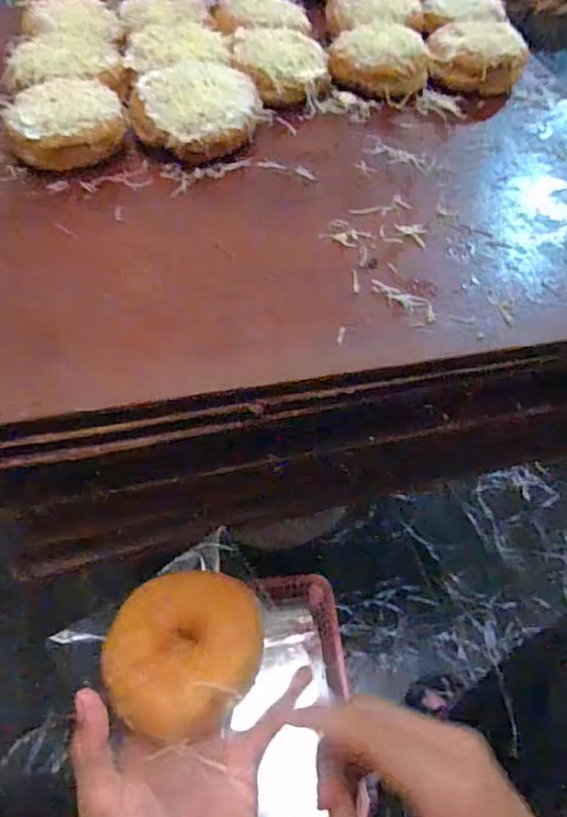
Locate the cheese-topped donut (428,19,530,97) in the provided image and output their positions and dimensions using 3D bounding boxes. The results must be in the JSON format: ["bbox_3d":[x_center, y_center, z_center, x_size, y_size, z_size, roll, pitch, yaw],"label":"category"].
[{"bbox_3d":[0.188,-0.343,0.550,0.091,0.034,0.088,19,57,11],"label":"cheese-topped donut"}]

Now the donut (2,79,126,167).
[{"bbox_3d":[-0.167,-0.224,0.439,0.083,0.034,0.080,-7,56,-7],"label":"donut"}]

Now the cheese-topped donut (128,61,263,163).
[{"bbox_3d":[-0.066,-0.237,0.450,0.093,0.035,0.076,-31,62,-21],"label":"cheese-topped donut"}]

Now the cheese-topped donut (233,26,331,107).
[{"bbox_3d":[-0.001,-0.304,0.508,0.086,0.029,0.092,3,55,0],"label":"cheese-topped donut"}]

